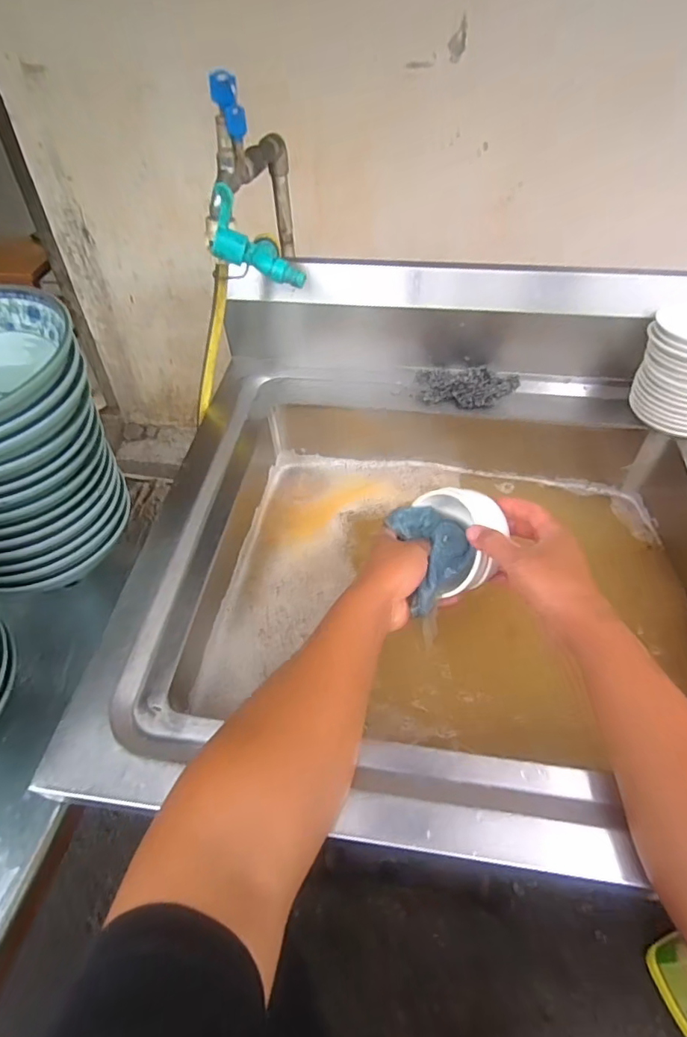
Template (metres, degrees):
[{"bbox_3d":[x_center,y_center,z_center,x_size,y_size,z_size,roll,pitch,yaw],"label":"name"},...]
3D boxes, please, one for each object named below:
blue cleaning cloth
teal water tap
[{"bbox_3d":[0.093,0.037,0.543,0.072,0.046,0.100,-12,48,-11],"label":"blue cleaning cloth"},{"bbox_3d":[-0.086,-0.261,0.502,0.115,0.049,0.029,39,54,0],"label":"teal water tap"}]

